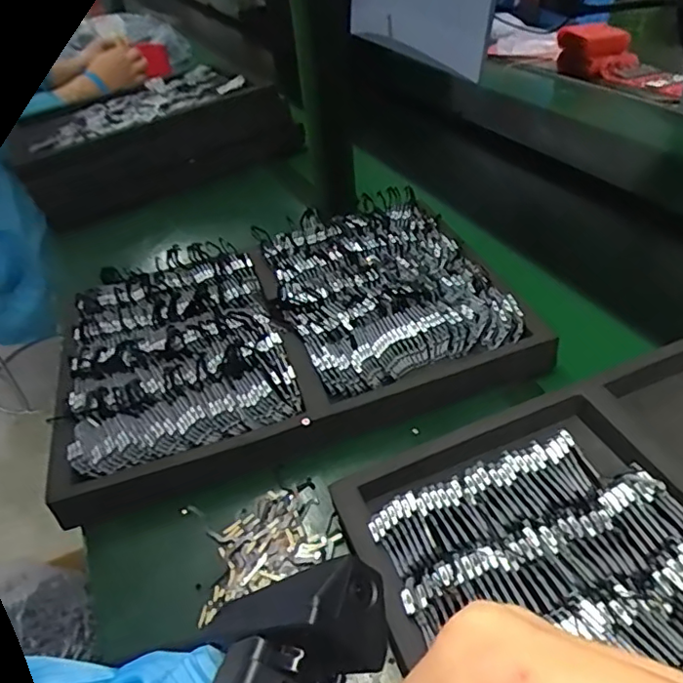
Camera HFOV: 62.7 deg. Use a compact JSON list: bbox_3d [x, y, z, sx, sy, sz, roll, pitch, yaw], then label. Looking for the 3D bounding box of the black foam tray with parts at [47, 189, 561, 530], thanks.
[{"bbox_3d":[-0.060,-0.026,0.560,0.419,0.046,0.314,-14,40,-10],"label":"black foam tray with parts"}]

